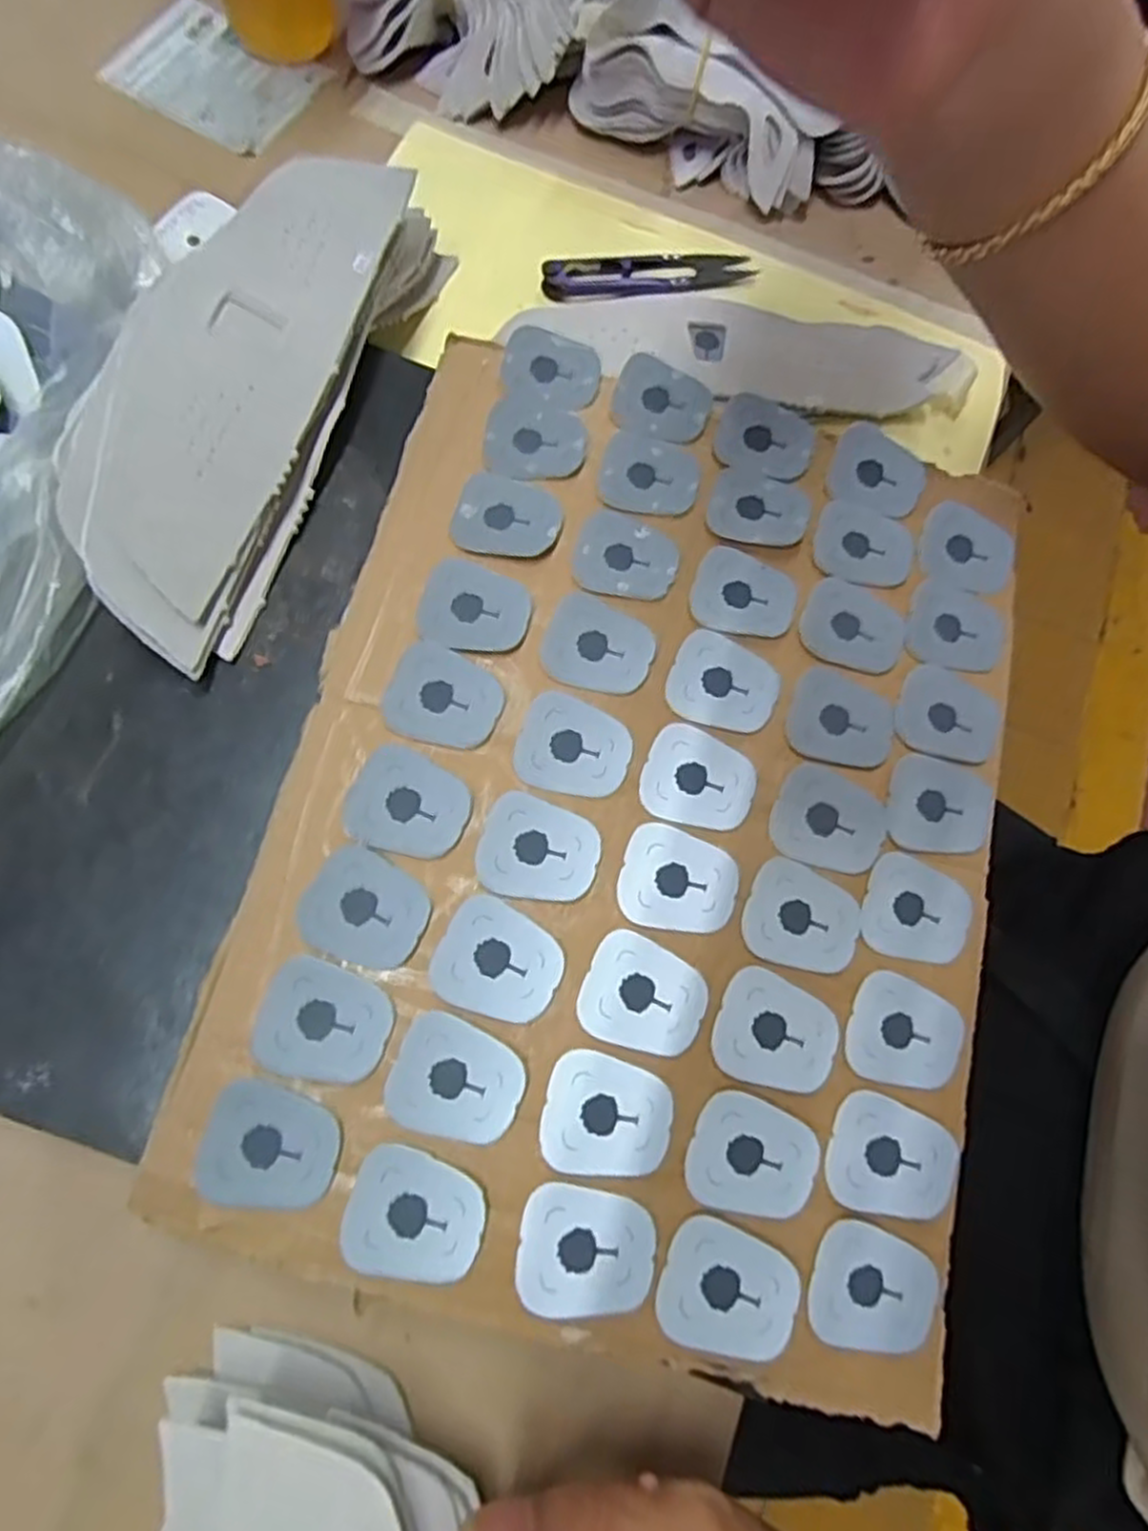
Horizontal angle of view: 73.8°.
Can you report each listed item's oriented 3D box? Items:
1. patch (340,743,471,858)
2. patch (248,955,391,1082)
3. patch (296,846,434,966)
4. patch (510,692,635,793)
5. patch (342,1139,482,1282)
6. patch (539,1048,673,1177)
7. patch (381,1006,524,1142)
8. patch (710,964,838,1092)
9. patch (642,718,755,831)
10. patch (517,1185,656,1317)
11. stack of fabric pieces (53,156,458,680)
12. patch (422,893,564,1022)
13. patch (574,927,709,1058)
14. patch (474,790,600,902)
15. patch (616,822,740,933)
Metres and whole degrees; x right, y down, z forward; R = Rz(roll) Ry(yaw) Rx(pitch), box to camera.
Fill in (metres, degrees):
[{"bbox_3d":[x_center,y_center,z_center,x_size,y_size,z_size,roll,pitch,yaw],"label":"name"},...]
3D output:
[{"bbox_3d":[-0.055,0.012,0.252,0.038,0.004,0.033,18,72,-1],"label":"patch"},{"bbox_3d":[-0.076,0.078,0.231,0.039,0.004,0.032,21,72,0],"label":"patch"},{"bbox_3d":[-0.066,0.045,0.241,0.038,0.004,0.033,26,72,2],"label":"patch"},{"bbox_3d":[0.000,-0.006,0.264,0.038,0.004,0.032,17,78,-1],"label":"patch"},{"bbox_3d":[-0.046,0.129,0.218,0.038,0.004,0.032,17,72,-1],"label":"patch"},{"bbox_3d":[0.010,0.106,0.231,0.038,0.004,0.033,13,72,-2],"label":"patch"},{"bbox_3d":[-0.035,0.094,0.228,0.038,0.004,0.032,22,72,1],"label":"patch"},{"bbox_3d":[0.065,0.084,0.241,0.038,0.004,0.033,20,72,0],"label":"patch"},{"bbox_3d":[0.043,0.005,0.265,0.038,0.004,0.033,20,72,0],"label":"patch"},{"bbox_3d":[0.004,0.140,0.222,0.038,0.004,0.032,7,72,-4],"label":"patch"},{"bbox_3d":[-0.117,-0.148,0.277,0.069,0.031,0.226,19,73,1],"label":"stack of fabric pieces"},{"bbox_3d":[-0.024,0.062,0.241,0.038,0.004,0.033,25,72,3],"label":"patch"},{"bbox_3d":[0.022,0.072,0.241,0.038,0.004,0.033,21,72,0],"label":"patch"},{"bbox_3d":[-0.012,0.028,0.252,0.038,0.004,0.033,18,72,-1],"label":"patch"},{"bbox_3d":[0.035,0.038,0.253,0.038,0.004,0.032,18,72,-1],"label":"patch"}]

